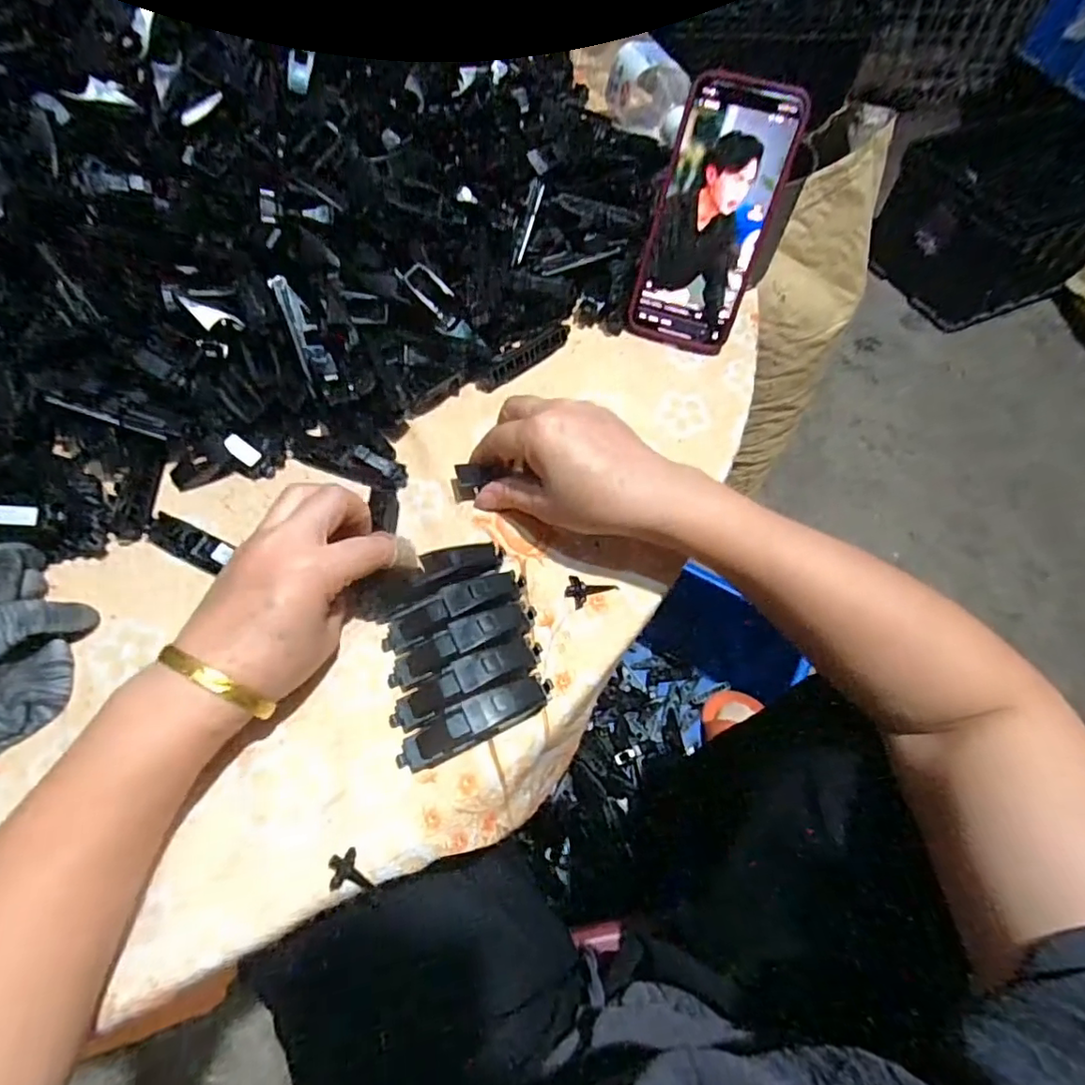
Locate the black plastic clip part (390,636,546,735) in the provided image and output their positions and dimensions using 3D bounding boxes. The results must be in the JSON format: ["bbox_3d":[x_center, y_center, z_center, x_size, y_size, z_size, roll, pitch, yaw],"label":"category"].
[{"bbox_3d":[-0.038,0.072,0.301,0.082,0.022,0.021,-25,65,-16],"label":"black plastic clip part"}]

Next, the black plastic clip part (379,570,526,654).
[{"bbox_3d":[-0.047,0.036,0.319,0.082,0.021,0.020,-24,65,-15],"label":"black plastic clip part"}]

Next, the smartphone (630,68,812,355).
[{"bbox_3d":[0.118,-0.224,0.411,0.081,0.165,0.006,19,29,10],"label":"smartphone"}]

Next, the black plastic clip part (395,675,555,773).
[{"bbox_3d":[-0.033,0.089,0.291,0.081,0.022,0.018,-24,65,-15],"label":"black plastic clip part"}]

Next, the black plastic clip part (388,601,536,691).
[{"bbox_3d":[-0.042,0.054,0.313,0.082,0.023,0.019,-24,65,-15],"label":"black plastic clip part"}]

